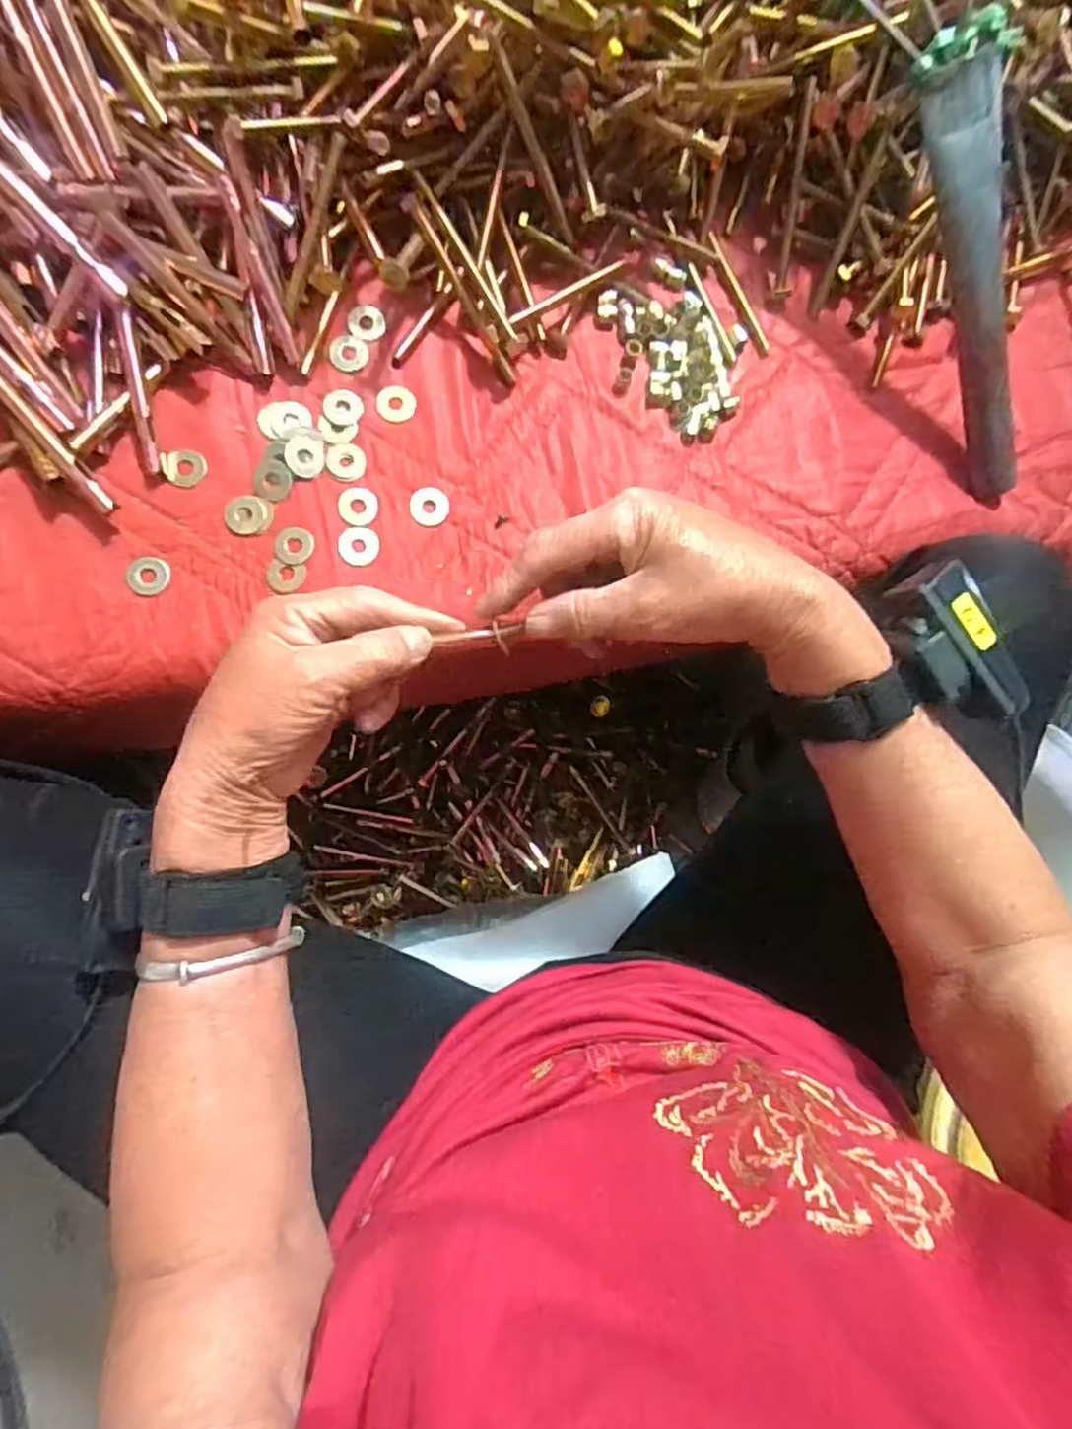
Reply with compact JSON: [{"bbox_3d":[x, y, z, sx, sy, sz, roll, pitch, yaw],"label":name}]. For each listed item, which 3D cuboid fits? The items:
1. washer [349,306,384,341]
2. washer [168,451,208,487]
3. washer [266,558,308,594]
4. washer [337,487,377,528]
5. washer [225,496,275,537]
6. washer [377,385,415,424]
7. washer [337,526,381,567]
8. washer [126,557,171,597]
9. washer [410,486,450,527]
[{"bbox_3d":[-0.098,-0.228,0.406,0.021,0.004,0.022,0,84,-8],"label":"washer"},{"bbox_3d":[-0.191,-0.135,0.384,0.017,0.004,0.021,18,81,-6],"label":"washer"},{"bbox_3d":[-0.138,-0.076,0.386,0.021,0.004,0.017,11,82,-7],"label":"washer"},{"bbox_3d":[-0.101,-0.118,0.396,0.021,0.004,0.023,0,84,-8],"label":"washer"},{"bbox_3d":[-0.158,-0.110,0.387,0.025,0.004,0.021,-7,85,-9],"label":"washer"},{"bbox_3d":[-0.081,-0.179,0.405,0.022,0.004,0.022,1,83,-8],"label":"washer"},{"bbox_3d":[-0.099,-0.094,0.390,0.022,0.004,0.023,1,83,-8],"label":"washer"},{"bbox_3d":[-0.209,-0.075,0.377,0.021,0.004,0.022,1,83,-8],"label":"washer"},{"bbox_3d":[-0.060,-0.119,0.400,0.023,0.004,0.023,1,83,-8],"label":"washer"}]

